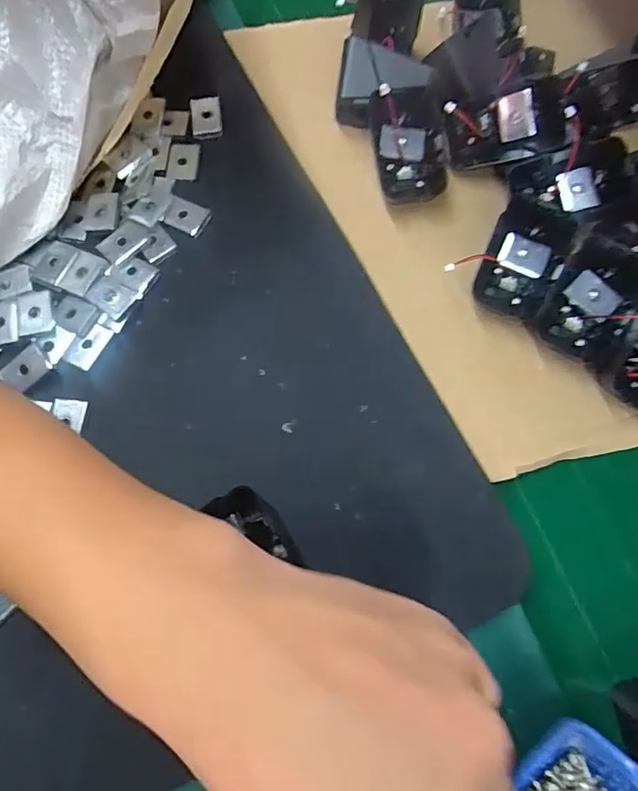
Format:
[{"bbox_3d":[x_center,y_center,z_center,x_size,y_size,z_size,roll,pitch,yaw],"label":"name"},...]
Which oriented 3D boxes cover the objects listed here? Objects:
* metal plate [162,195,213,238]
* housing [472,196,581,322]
[{"bbox_3d":[-0.084,-0.113,0.349,0.026,0.006,0.020,22,74,6],"label":"metal plate"},{"bbox_3d":[0.122,-0.081,0.327,0.043,0.028,0.064,22,74,6],"label":"housing"}]

